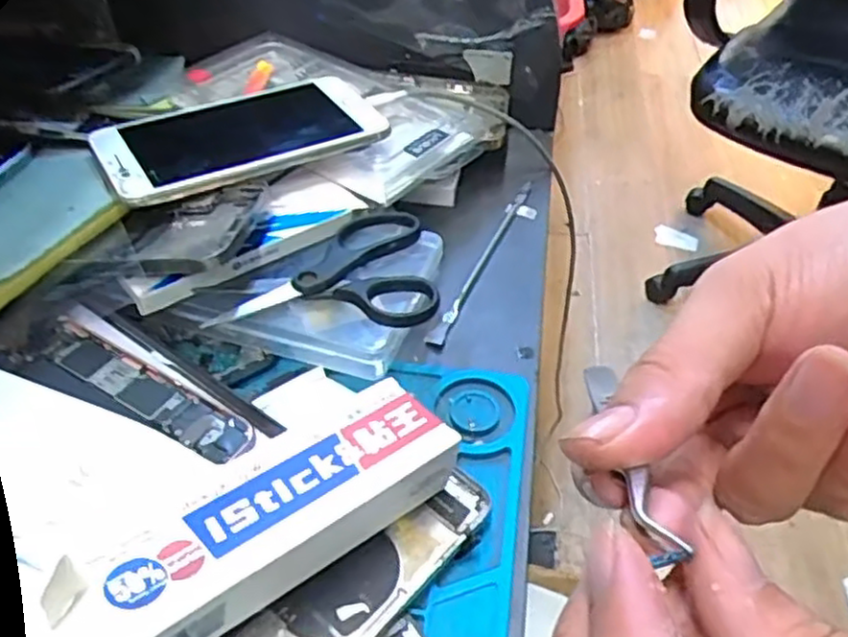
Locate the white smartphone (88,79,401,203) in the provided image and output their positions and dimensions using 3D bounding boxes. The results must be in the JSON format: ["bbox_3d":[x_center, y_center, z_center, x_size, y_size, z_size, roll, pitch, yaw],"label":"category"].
[{"bbox_3d":[-0.104,-0.108,0.431,0.158,0.013,0.089,-26,50,-23],"label":"white smartphone"}]

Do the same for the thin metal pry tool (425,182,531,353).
[{"bbox_3d":[0.037,-0.037,0.455,0.010,0.005,0.163,17,47,17],"label":"thin metal pry tool"}]

